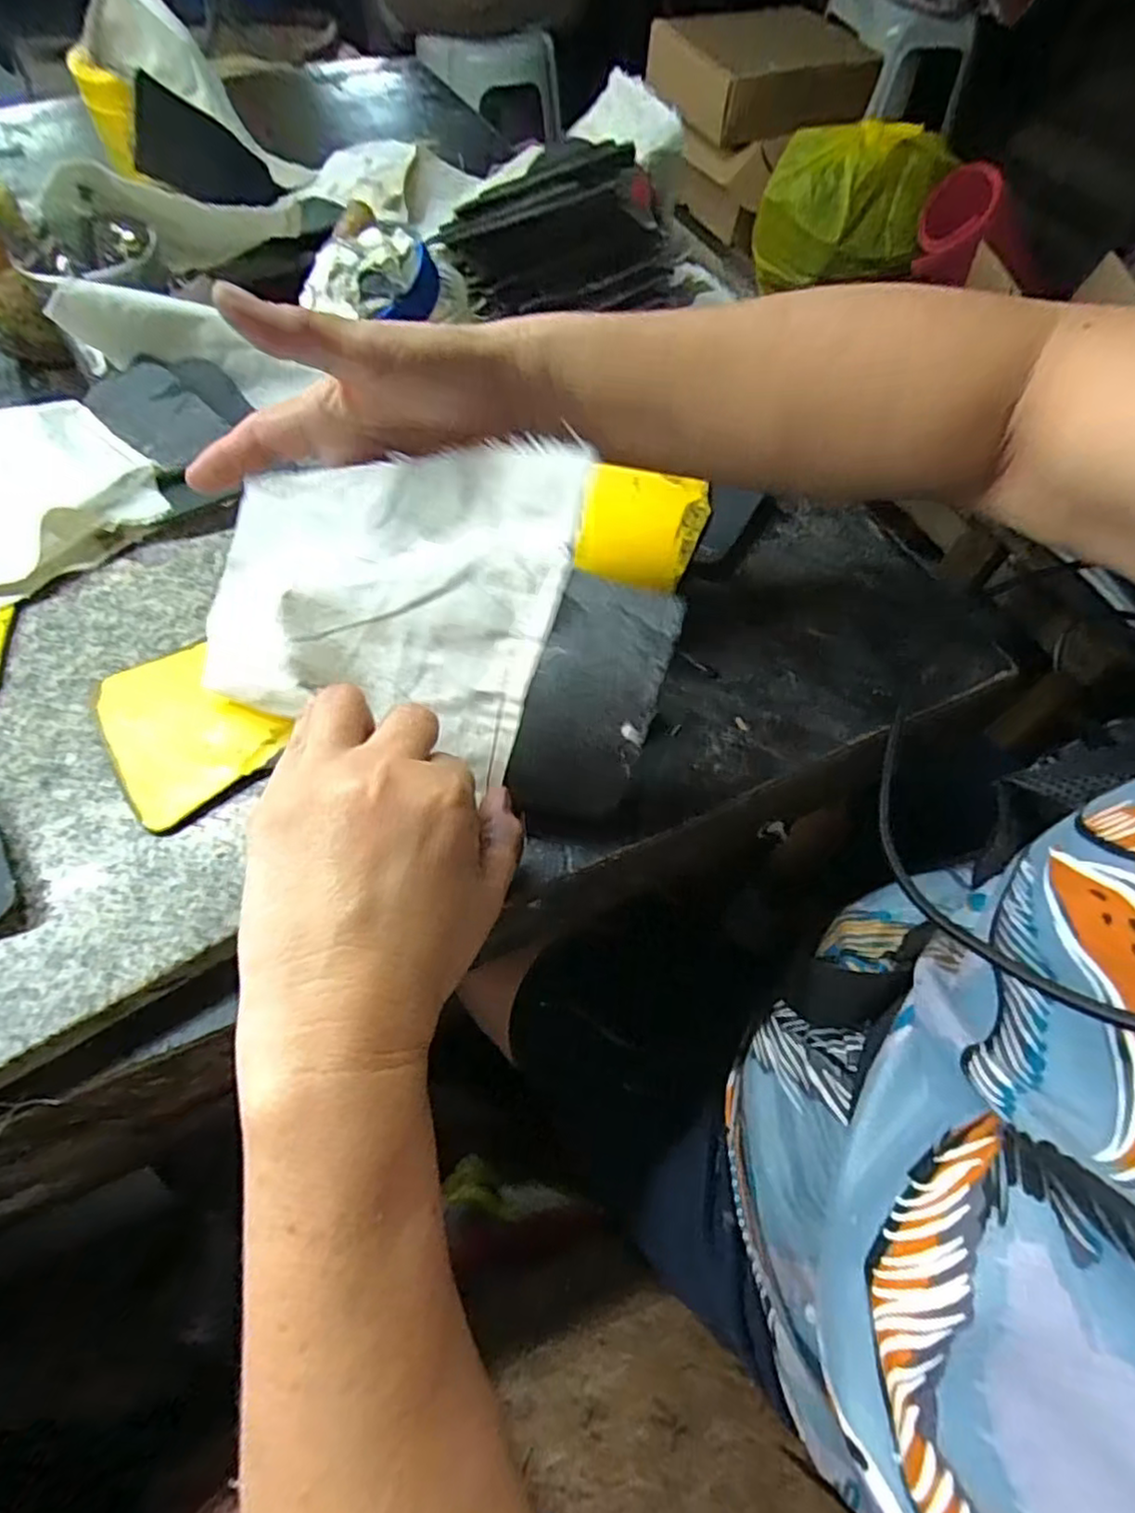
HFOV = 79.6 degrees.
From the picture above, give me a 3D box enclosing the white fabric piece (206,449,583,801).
[{"bbox_3d":[-0.080,-0.078,0.296,0.153,0.030,0.137,21,92,12],"label":"white fabric piece"}]

